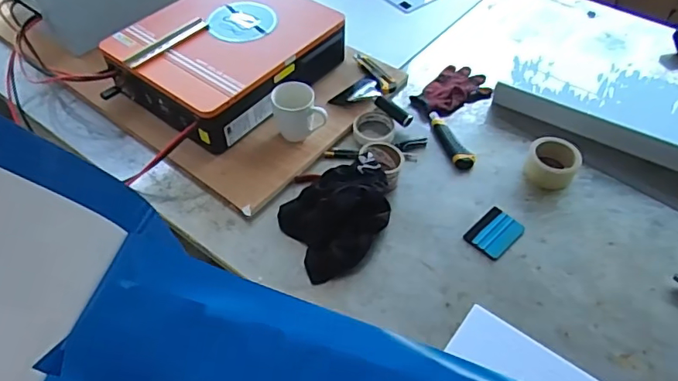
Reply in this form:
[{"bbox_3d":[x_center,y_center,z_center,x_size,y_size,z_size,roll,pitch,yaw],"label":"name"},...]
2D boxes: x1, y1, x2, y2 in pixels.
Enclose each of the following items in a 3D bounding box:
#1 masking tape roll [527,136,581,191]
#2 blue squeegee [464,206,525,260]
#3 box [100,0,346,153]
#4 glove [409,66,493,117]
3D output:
[{"bbox_3d":[0.419,-0.054,1.026,0.095,0.046,0.103,0,52,0],"label":"masking tape roll"},{"bbox_3d":[0.285,0.075,0.945,0.094,0.015,0.074,-37,60,-25],"label":"blue squeegee"},{"bbox_3d":[-0.235,-0.299,1.152,0.346,0.126,0.435,35,60,25],"label":"box"},{"bbox_3d":[0.260,-0.224,1.180,0.126,0.019,0.192,34,59,24],"label":"glove"}]

